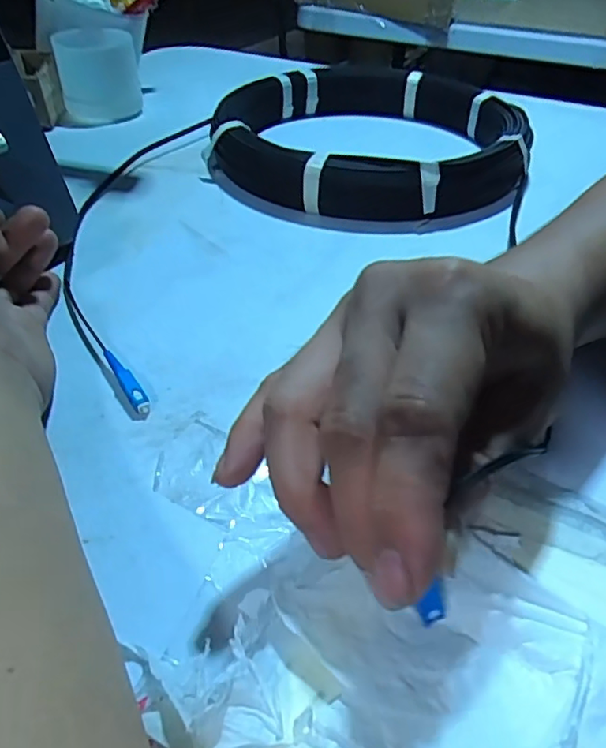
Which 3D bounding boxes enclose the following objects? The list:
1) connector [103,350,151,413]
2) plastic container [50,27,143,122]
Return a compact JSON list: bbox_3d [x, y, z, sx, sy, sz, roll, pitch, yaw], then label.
[{"bbox_3d":[-0.094,0.005,0.302,0.008,0.010,0.044,-26,49,-28],"label":"connector"},{"bbox_3d":[-0.214,-0.308,0.592,0.078,0.079,0.066,-9,43,-12],"label":"plastic container"}]

